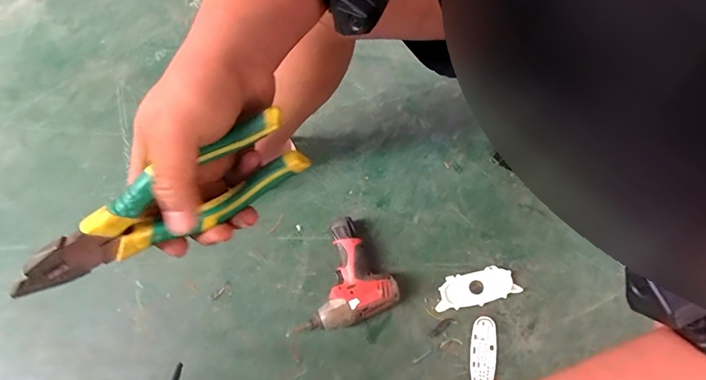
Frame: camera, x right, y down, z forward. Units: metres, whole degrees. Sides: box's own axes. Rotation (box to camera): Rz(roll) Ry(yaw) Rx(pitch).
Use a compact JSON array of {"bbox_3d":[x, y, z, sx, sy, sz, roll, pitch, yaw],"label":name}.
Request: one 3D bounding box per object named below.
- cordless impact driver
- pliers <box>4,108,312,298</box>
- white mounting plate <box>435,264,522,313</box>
[{"bbox_3d":[-0.039,0.168,0.744,0.191,0.052,0.173,-32,74,-13],"label":"cordless impact driver"},{"bbox_3d":[-0.126,0.010,0.273,0.184,0.044,0.021,-28,34,-4],"label":"pliers"},{"bbox_3d":[0.216,0.173,0.759,0.144,0.018,0.058,-12,70,-6],"label":"white mounting plate"}]

